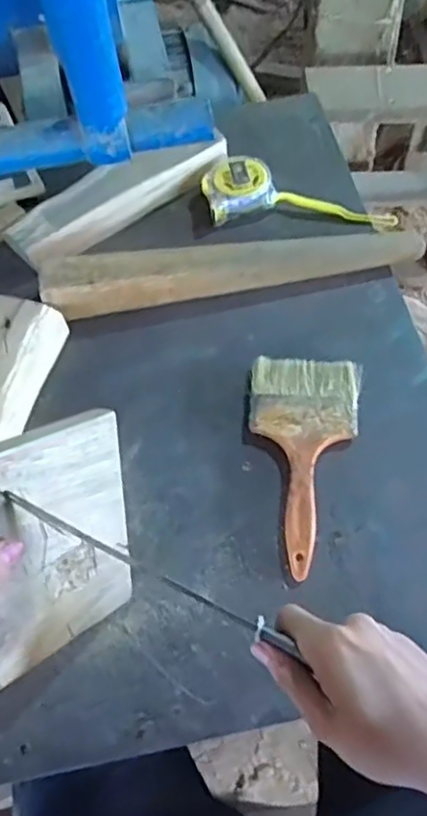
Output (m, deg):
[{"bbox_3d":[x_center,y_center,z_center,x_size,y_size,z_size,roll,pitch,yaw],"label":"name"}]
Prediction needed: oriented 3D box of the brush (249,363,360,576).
[{"bbox_3d":[0.072,0.041,0.518,0.090,0.011,0.185,5,62,6],"label":"brush"}]

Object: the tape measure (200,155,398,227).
[{"bbox_3d":[0.088,-0.223,0.656,0.200,0.038,0.069,1,62,4],"label":"tape measure"}]

